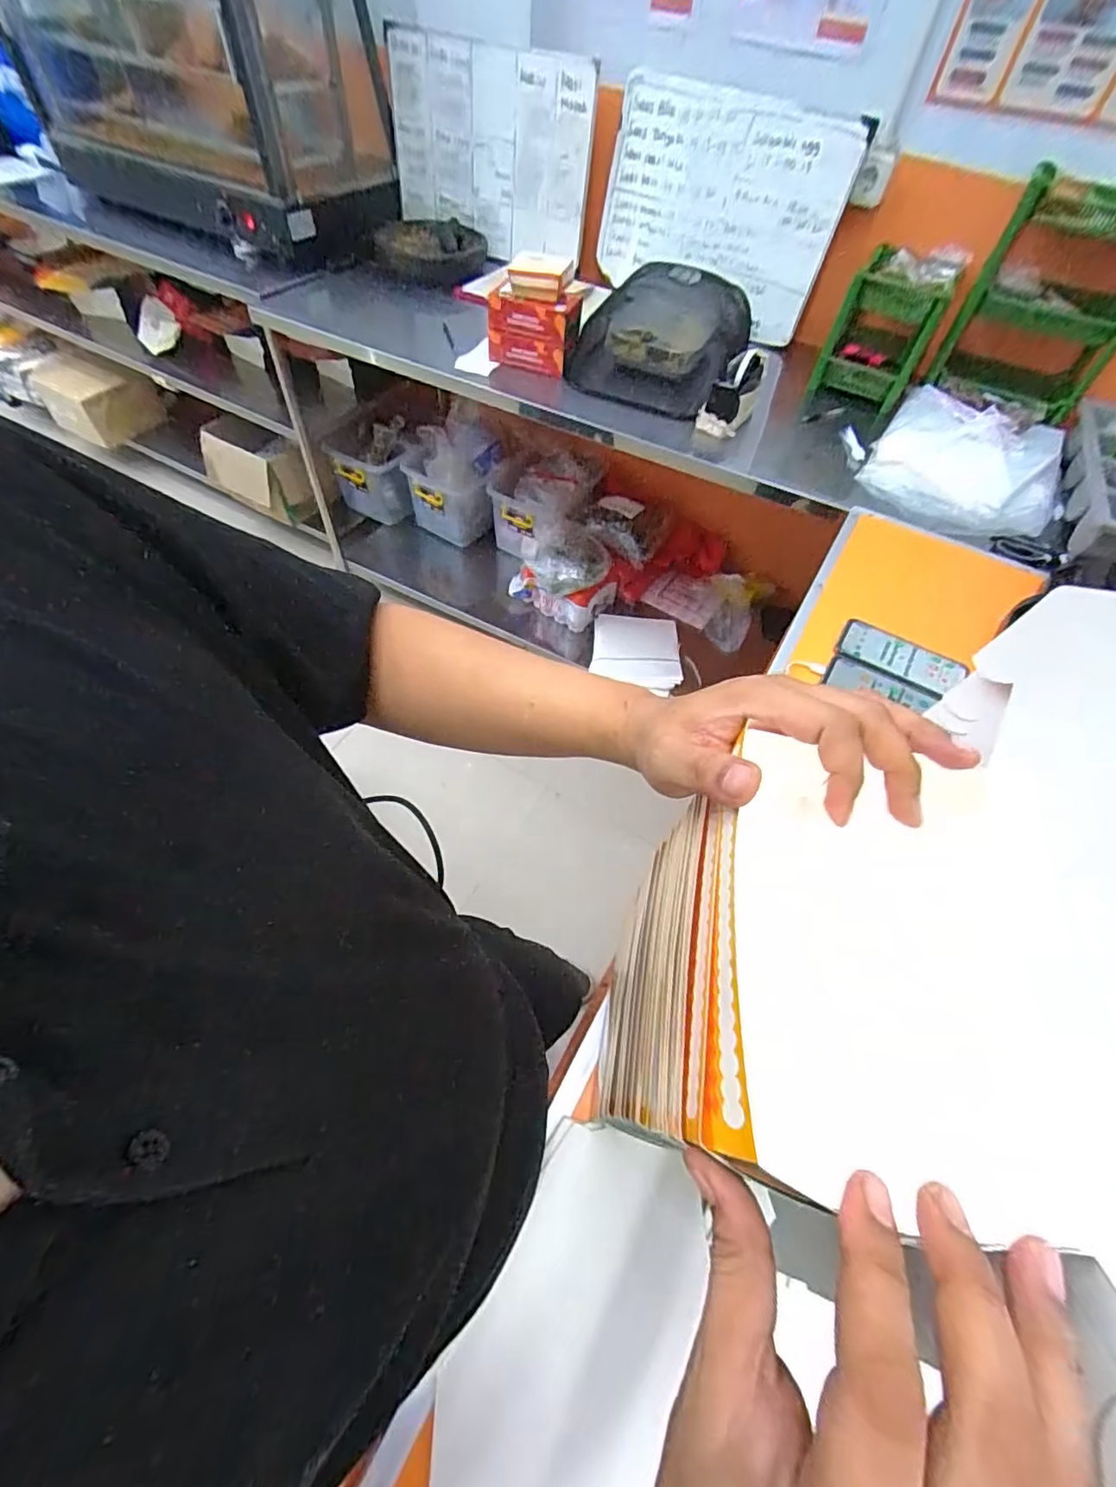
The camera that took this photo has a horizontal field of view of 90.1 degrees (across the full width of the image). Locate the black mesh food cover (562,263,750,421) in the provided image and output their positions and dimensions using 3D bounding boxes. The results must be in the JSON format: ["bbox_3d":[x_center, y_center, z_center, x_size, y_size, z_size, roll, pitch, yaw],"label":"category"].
[{"bbox_3d":[0.233,-0.971,1.311,0.398,0.192,0.464,17,57,7],"label":"black mesh food cover"}]

